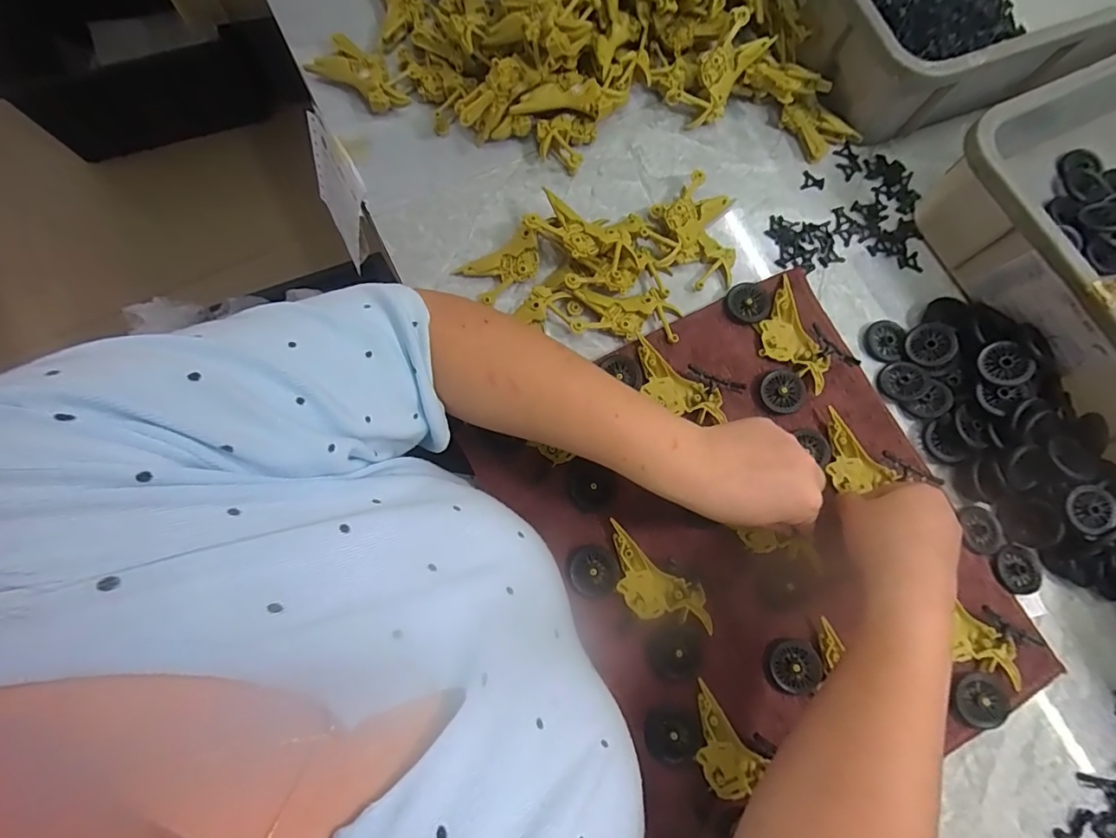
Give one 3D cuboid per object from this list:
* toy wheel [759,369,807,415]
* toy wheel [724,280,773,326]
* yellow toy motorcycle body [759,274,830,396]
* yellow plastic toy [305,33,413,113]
[{"bbox_3d":[0.191,-0.024,0.422,0.039,0.006,0.036,0,76,-2],"label":"toy wheel"},{"bbox_3d":[0.170,-0.103,0.445,0.041,0.010,0.037,-31,79,-9],"label":"toy wheel"},{"bbox_3d":[0.198,-0.069,0.436,0.046,0.012,0.101,-18,77,-6],"label":"yellow toy motorcycle body"},{"bbox_3d":[-0.192,-0.333,0.484,0.100,0.022,0.041,35,78,7],"label":"yellow plastic toy"}]

